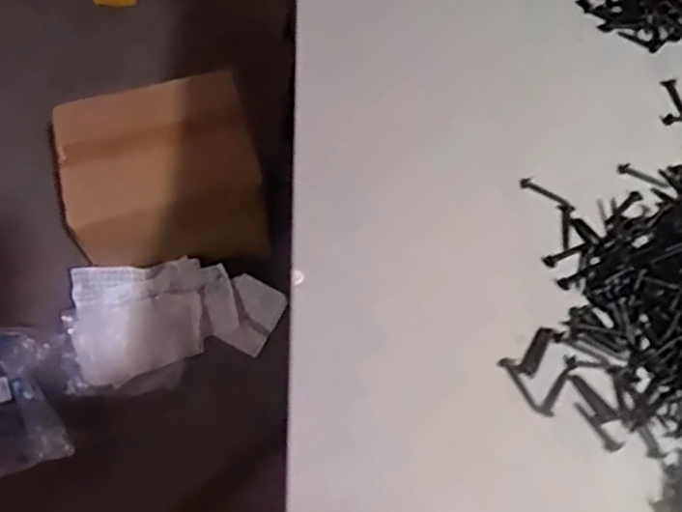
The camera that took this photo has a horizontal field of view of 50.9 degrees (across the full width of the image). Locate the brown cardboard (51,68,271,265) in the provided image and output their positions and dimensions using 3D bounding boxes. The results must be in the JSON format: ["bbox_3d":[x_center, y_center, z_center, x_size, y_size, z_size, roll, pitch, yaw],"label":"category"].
[{"bbox_3d":[-0.309,-0.140,1.257,0.317,0.209,0.249,-11,64,-8],"label":"brown cardboard"}]

